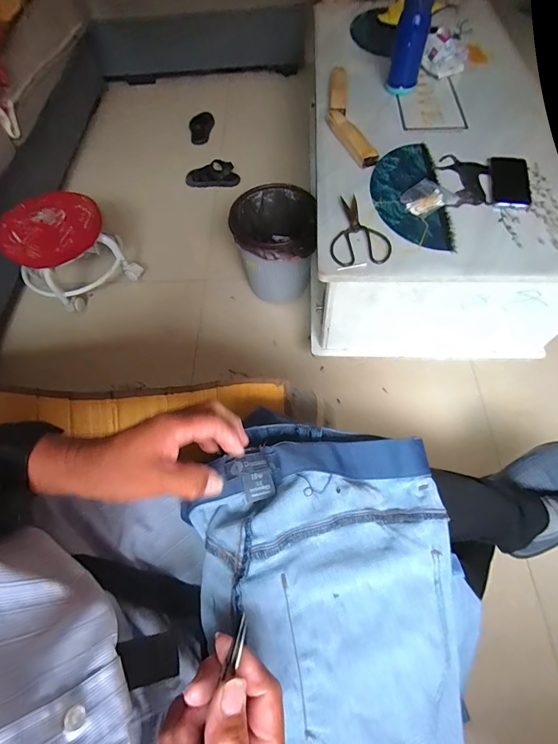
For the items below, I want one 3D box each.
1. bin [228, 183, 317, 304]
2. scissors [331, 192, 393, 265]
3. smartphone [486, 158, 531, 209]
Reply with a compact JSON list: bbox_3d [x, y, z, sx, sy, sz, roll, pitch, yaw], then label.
[{"bbox_3d":[-0.009,-0.355,1.064,0.218,0.273,0.255,-8,62,-2],"label":"bin"},{"bbox_3d":[0.159,-0.290,0.715,0.117,0.008,0.183,-3,62,1],"label":"scissors"},{"bbox_3d":[0.506,-0.415,0.774,0.079,0.009,0.164,11,63,8],"label":"smartphone"}]

